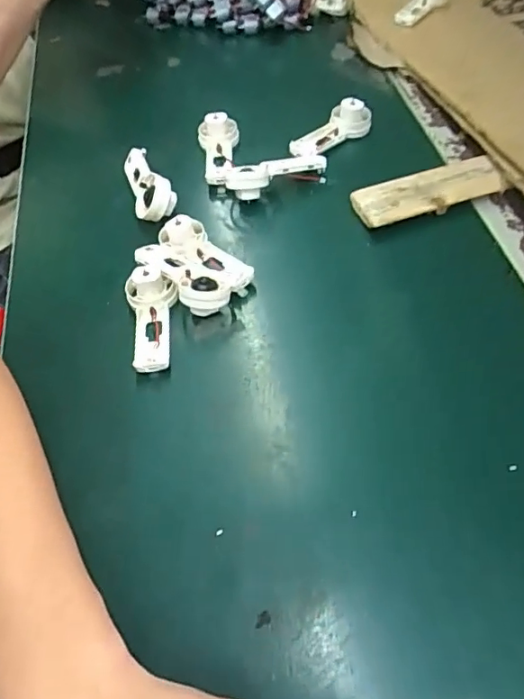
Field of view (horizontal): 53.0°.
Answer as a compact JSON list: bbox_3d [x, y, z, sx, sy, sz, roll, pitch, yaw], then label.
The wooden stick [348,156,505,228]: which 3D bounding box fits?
[{"bbox_3d":[0.139,-0.132,0.443,0.122,0.014,0.045,-18,56,-9],"label":"wooden stick"}]

